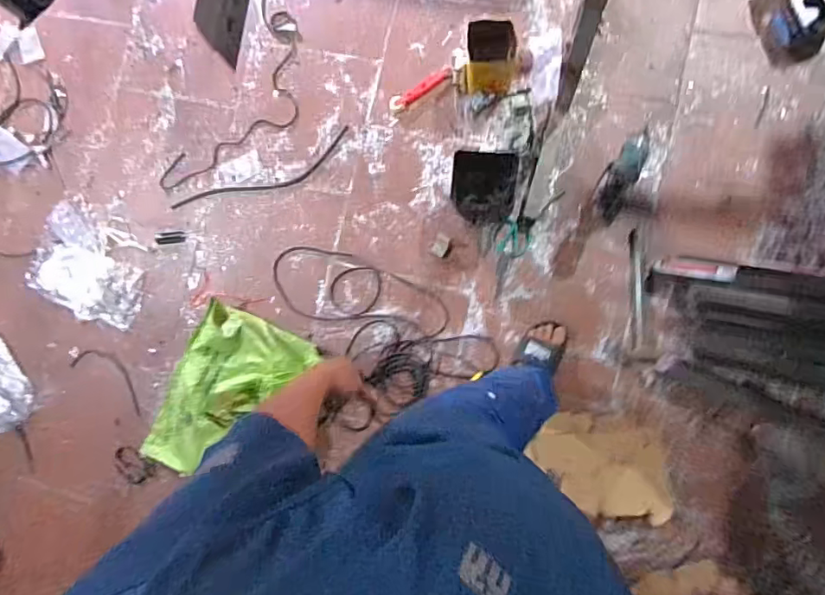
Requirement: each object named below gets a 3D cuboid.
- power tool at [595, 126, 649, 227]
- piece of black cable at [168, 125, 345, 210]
[{"bbox_3d":[0.494,-0.278,1.275,0.070,0.238,0.159,27,88,8],"label":"power tool"},{"bbox_3d":[-0.429,-0.337,1.531,0.557,0.008,0.097,-23,83,7],"label":"piece of black cable"}]

